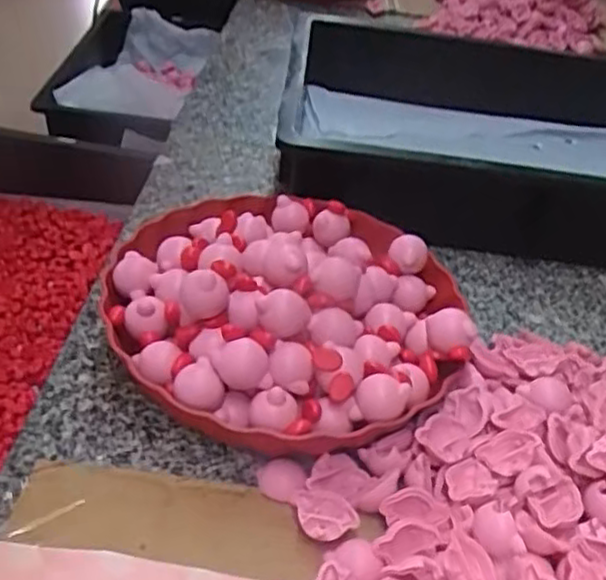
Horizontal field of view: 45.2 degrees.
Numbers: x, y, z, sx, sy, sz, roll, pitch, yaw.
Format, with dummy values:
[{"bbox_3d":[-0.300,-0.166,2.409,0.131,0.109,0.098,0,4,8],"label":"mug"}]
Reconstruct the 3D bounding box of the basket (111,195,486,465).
[{"bbox_3d":[-0.011,0.013,0.496,0.236,0.088,0.229,12,35,5],"label":"basket"}]

